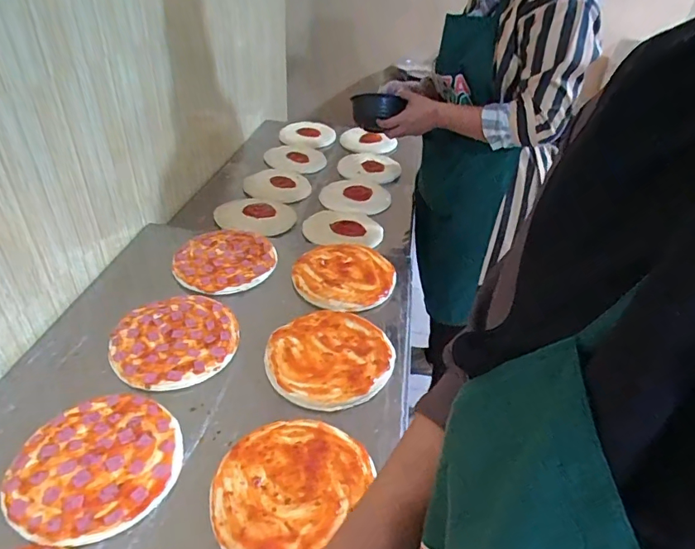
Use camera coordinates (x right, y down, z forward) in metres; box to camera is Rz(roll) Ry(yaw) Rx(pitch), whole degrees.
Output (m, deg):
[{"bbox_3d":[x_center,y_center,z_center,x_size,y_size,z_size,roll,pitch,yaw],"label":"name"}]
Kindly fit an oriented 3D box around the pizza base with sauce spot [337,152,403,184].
[{"bbox_3d":[0.078,-0.357,1.543,0.223,0.013,0.205,-6,41,-21],"label":"pizza base with sauce spot"}]

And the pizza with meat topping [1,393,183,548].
[{"bbox_3d":[-0.317,0.236,0.589,0.194,0.014,0.188,3,36,-2],"label":"pizza with meat topping"}]

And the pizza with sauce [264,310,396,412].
[{"bbox_3d":[-0.030,0.130,0.758,0.197,0.022,0.189,3,36,-2],"label":"pizza with sauce"}]

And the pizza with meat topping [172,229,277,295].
[{"bbox_3d":[-0.247,-0.033,0.940,0.196,0.022,0.178,-20,43,-29],"label":"pizza with meat topping"}]

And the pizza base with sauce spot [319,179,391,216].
[{"bbox_3d":[0.025,-0.226,1.352,0.202,0.019,0.216,3,36,-6],"label":"pizza base with sauce spot"}]

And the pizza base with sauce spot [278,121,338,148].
[{"bbox_3d":[-0.147,-0.513,1.676,0.214,0.018,0.212,-4,42,-23],"label":"pizza base with sauce spot"}]

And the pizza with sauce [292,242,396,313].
[{"bbox_3d":[-0.005,-0.001,0.927,0.189,0.021,0.193,3,36,-2],"label":"pizza with sauce"}]

